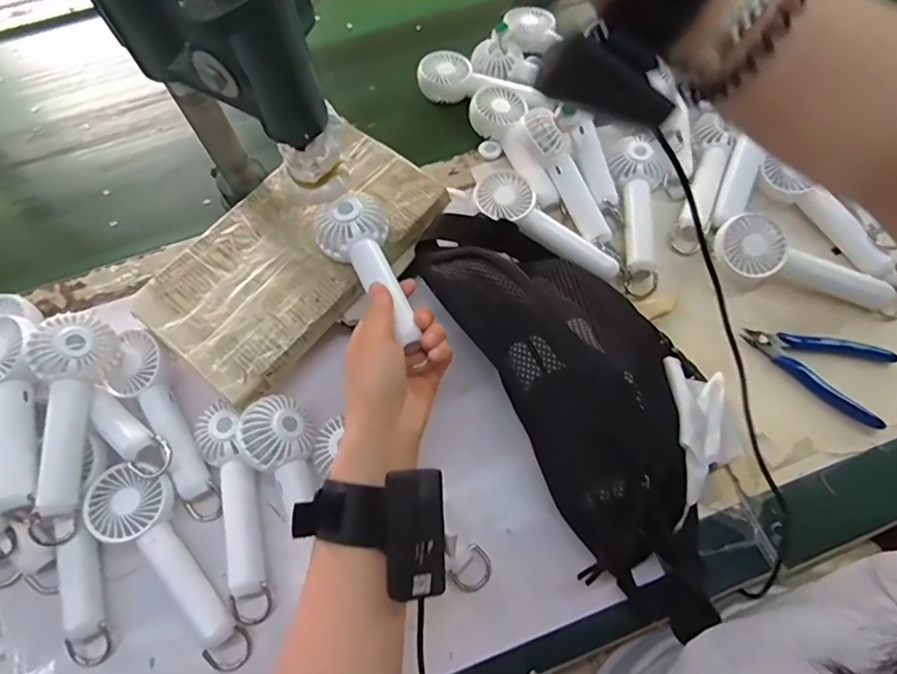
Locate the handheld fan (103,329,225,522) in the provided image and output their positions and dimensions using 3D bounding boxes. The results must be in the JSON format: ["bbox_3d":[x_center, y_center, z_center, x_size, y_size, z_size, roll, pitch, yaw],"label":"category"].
[{"bbox_3d":[-0.218,0.066,0.421,0.050,0.037,0.154,-37,69,-14],"label":"handheld fan"}]

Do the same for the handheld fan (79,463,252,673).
[{"bbox_3d":[-0.195,0.160,0.386,0.052,0.034,0.163,-43,70,-16],"label":"handheld fan"}]

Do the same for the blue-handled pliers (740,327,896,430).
[{"bbox_3d":[0.301,0.027,0.441,0.114,0.014,0.066,18,67,11],"label":"blue-handled pliers"}]

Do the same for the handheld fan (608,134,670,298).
[{"bbox_3d":[0.172,-0.114,0.491,0.053,0.033,0.154,8,66,6],"label":"handheld fan"}]

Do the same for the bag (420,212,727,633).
[{"bbox_3d":[0.109,0.025,0.401,0.138,0.103,0.342,-28,67,-10],"label":"bag"}]

